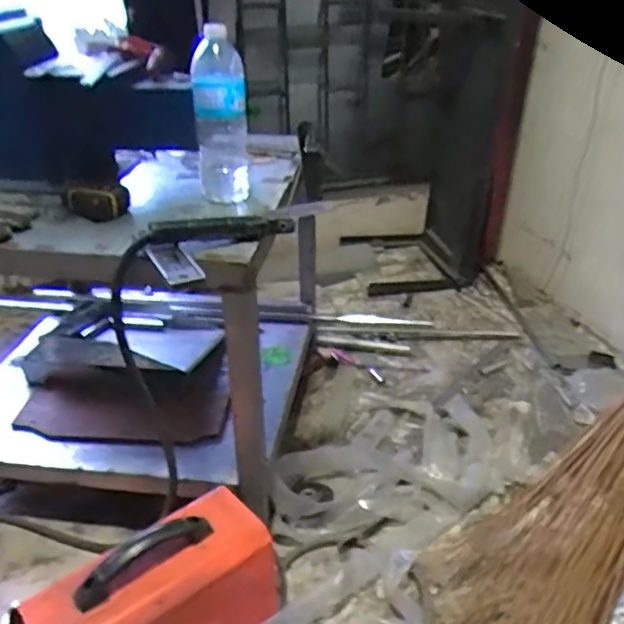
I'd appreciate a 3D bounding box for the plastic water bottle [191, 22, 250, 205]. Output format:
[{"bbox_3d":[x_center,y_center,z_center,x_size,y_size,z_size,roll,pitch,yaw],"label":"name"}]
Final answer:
[{"bbox_3d":[-0.138,-0.296,0.968,0.074,0.238,0.067,-3,30,-5],"label":"plastic water bottle"}]

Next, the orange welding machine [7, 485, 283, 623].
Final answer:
[{"bbox_3d":[-0.217,0.406,0.871,0.332,0.212,0.154,-25,38,-36],"label":"orange welding machine"}]

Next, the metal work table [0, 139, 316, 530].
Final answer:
[{"bbox_3d":[-0.395,-0.001,1.244,0.759,0.567,0.647,2,30,4],"label":"metal work table"}]

